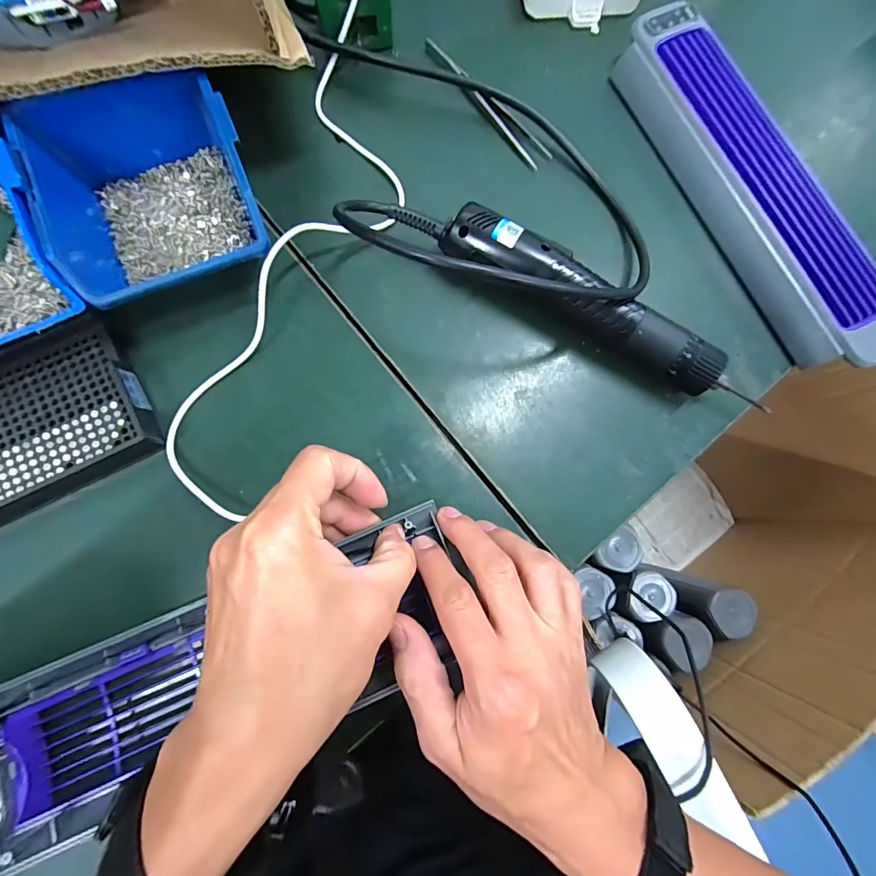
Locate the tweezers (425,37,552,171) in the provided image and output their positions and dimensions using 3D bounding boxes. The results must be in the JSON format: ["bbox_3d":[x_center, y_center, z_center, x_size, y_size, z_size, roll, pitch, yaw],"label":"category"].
[{"bbox_3d":[0.037,-0.260,0.329,0.018,0.011,0.134,-38,85,-8],"label":"tweezers"}]

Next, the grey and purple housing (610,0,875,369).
[{"bbox_3d":[0.231,-0.184,0.307,0.071,0.031,0.299,-27,83,-8],"label":"grey and purple housing"}]

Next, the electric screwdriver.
[{"bbox_3d":[0.104,-0.085,0.281,0.217,0.035,0.033,30,80,1],"label":"electric screwdriver"}]

